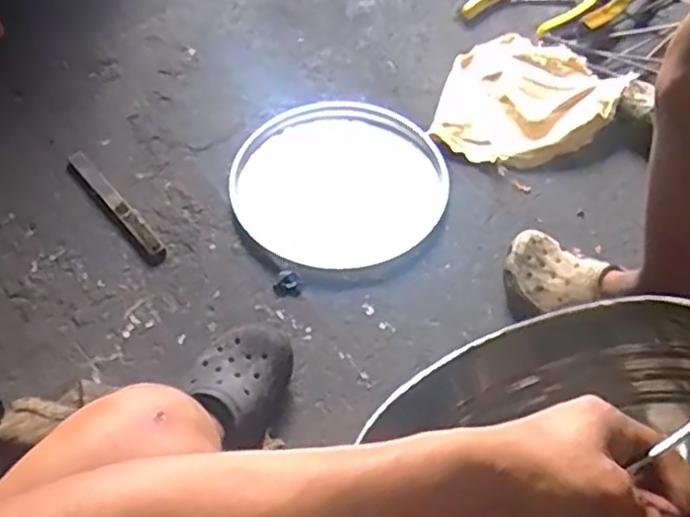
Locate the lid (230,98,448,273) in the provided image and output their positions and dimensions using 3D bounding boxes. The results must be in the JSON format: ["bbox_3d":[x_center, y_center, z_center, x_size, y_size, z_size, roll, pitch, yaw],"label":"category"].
[{"bbox_3d":[-0.008,-0.121,1.037,0.305,0.025,0.310,-1,56,1],"label":"lid"}]

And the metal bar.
[{"bbox_3d":[-0.335,-0.079,1.003,0.032,0.020,0.248,-37,63,-21],"label":"metal bar"}]

